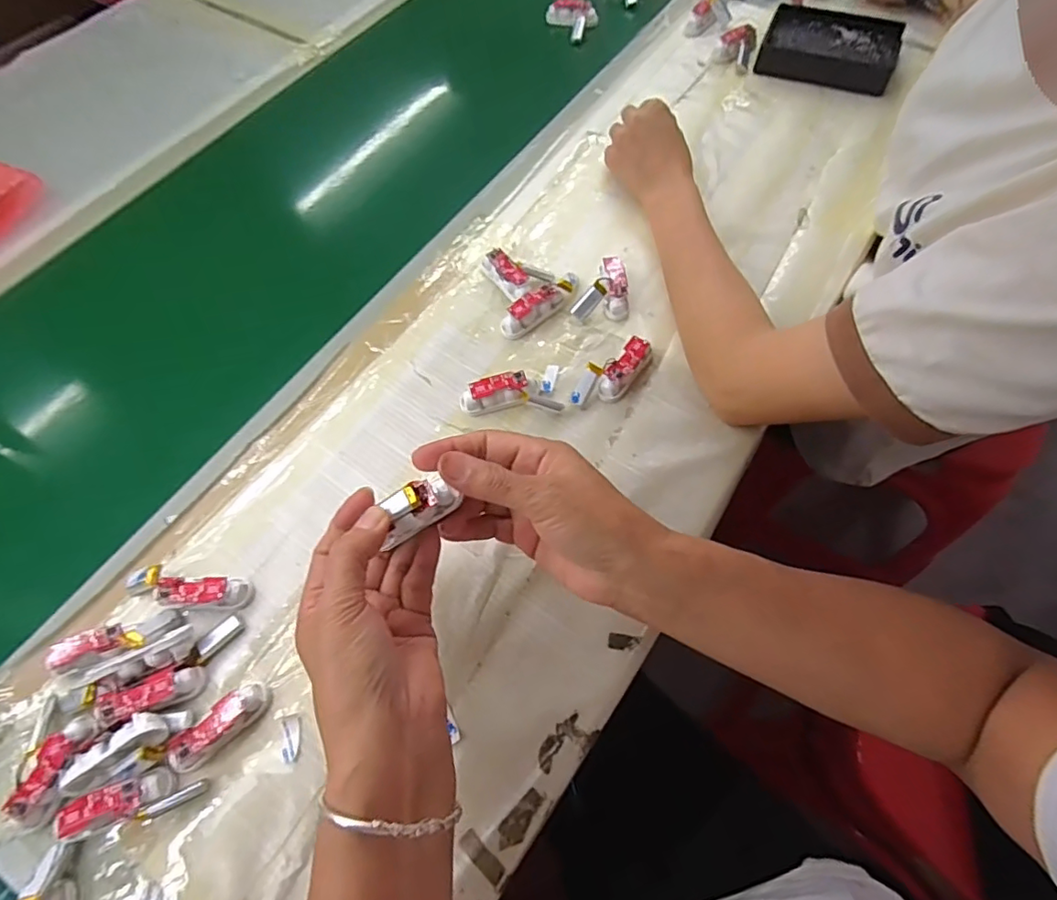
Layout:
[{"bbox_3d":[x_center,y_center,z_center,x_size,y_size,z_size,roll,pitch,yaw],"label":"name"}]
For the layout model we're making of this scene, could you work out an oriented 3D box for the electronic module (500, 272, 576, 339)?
[{"bbox_3d":[0.012,-0.124,0.478,0.082,0.019,0.021,-37,68,-15],"label":"electronic module"}]

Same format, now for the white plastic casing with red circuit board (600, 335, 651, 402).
[{"bbox_3d":[0.077,-0.064,0.446,0.019,0.019,0.056,34,70,17],"label":"white plastic casing with red circuit board"}]

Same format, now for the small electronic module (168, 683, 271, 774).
[{"bbox_3d":[-0.188,0.168,0.343,0.061,0.018,0.021,-41,69,-16],"label":"small electronic module"}]

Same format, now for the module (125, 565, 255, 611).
[{"bbox_3d":[-0.230,0.094,0.379,0.080,0.023,0.024,5,64,5],"label":"module"}]

